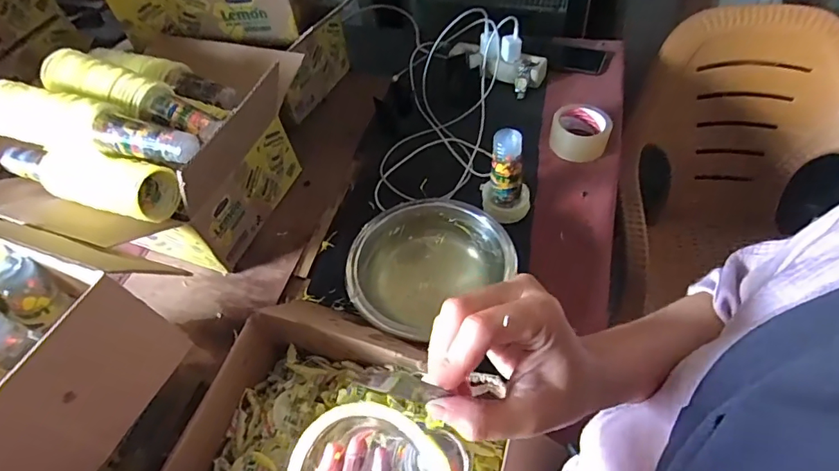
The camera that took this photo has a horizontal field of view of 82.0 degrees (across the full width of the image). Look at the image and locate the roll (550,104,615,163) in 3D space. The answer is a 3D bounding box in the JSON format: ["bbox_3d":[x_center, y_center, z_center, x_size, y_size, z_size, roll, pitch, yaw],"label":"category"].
[{"bbox_3d":[0.281,-0.179,0.847,0.097,0.057,0.093,17,56,17],"label":"roll"}]

